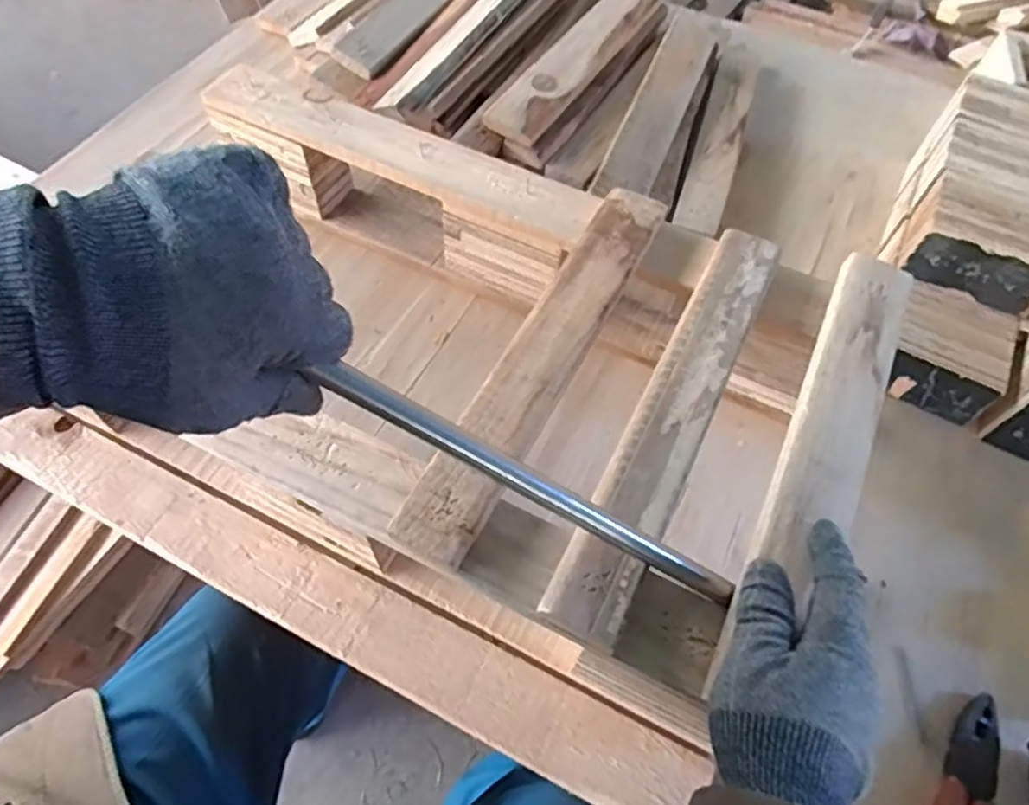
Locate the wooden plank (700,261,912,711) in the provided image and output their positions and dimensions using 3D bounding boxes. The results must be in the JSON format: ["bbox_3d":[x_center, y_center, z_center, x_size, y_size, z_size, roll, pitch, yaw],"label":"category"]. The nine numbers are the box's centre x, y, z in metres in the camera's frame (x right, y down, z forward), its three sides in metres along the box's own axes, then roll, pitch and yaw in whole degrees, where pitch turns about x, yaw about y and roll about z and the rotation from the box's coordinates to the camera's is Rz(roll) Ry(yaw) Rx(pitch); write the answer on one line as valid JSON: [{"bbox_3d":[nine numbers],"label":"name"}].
[{"bbox_3d":[0.209,0.024,0.438,0.053,0.028,0.323,26,64,12],"label":"wooden plank"}]

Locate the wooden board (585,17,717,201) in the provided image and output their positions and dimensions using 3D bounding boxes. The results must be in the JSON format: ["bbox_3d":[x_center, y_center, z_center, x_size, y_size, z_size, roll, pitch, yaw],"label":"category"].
[{"bbox_3d":[0.171,-0.347,0.755,0.059,0.018,0.346,20,60,9],"label":"wooden board"}]

